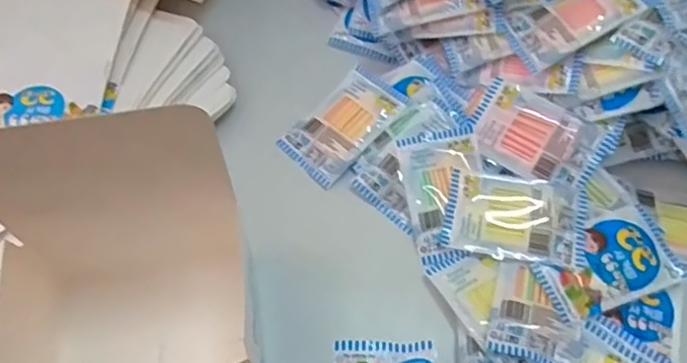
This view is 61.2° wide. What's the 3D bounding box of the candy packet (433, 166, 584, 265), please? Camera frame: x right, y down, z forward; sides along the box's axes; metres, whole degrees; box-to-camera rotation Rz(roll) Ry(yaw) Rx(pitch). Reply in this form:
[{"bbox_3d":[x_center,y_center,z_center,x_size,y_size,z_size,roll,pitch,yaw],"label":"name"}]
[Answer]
[{"bbox_3d":[0.131,0.025,0.440,0.103,0.013,0.064,13,63,6],"label":"candy packet"}]

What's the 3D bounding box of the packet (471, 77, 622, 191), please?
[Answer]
[{"bbox_3d":[0.156,-0.035,0.463,0.103,0.006,0.065,28,85,13],"label":"packet"}]

